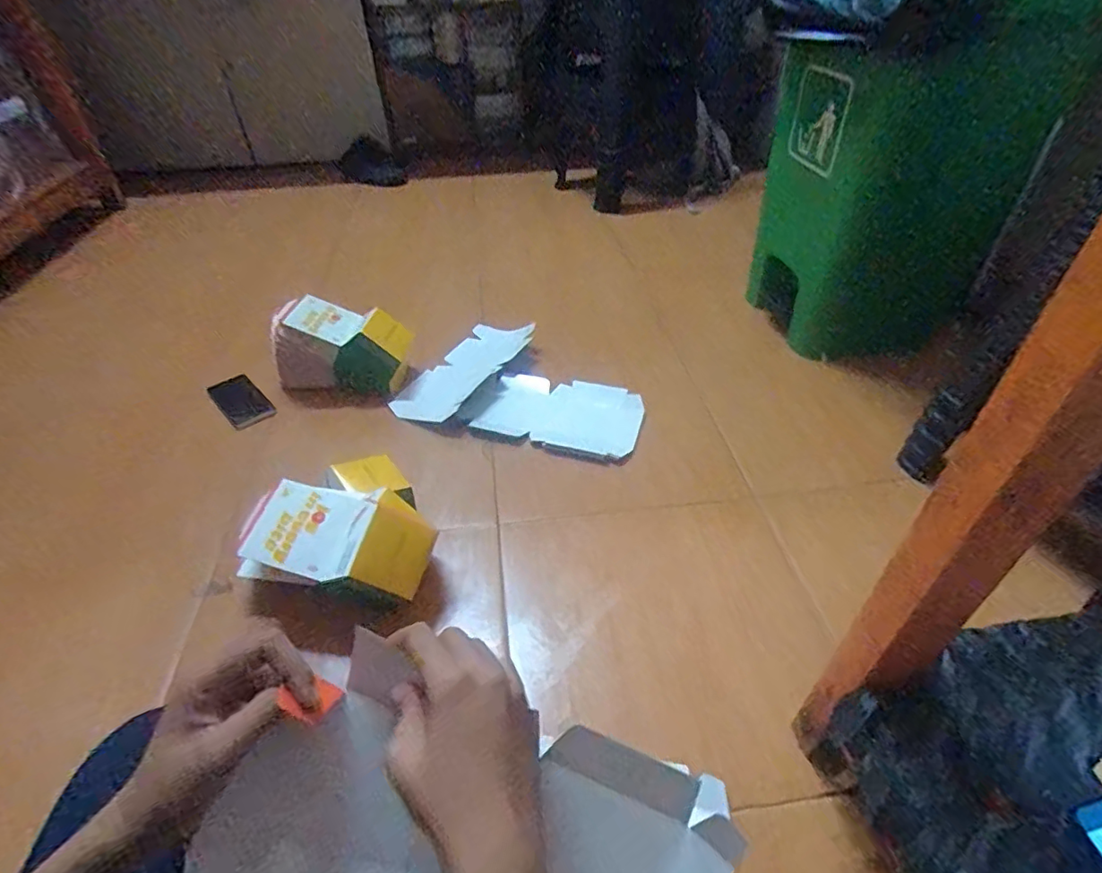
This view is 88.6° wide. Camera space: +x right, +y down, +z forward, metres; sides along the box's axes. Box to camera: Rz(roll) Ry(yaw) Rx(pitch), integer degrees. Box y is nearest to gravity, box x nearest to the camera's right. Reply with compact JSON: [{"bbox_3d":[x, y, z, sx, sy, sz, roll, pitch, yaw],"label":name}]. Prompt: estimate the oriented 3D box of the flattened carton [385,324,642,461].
[{"bbox_3d":[-0.044,-0.108,1.078,0.451,0.032,0.315,9,43,13],"label":"flattened carton"}]

